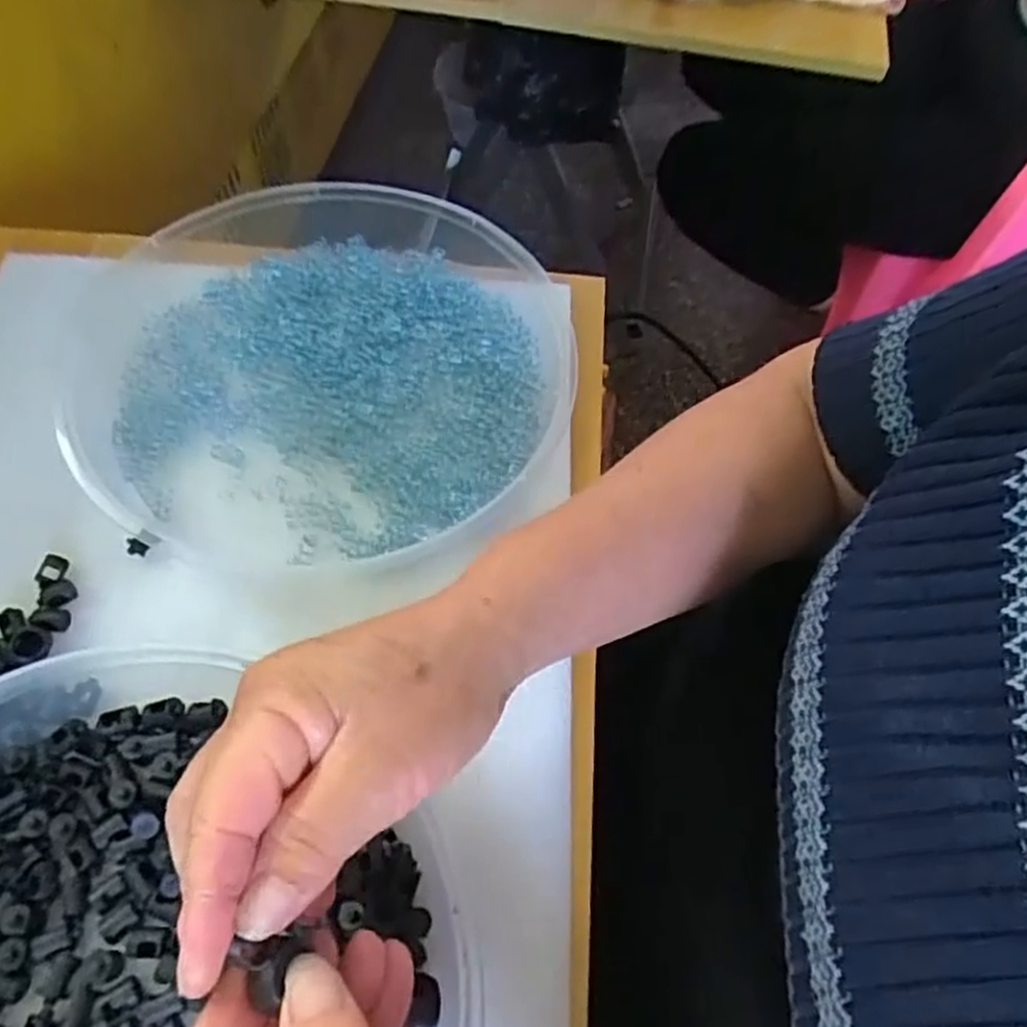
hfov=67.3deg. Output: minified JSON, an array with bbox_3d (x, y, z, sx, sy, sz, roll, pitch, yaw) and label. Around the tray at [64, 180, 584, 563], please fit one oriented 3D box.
[{"bbox_3d":[-0.096,-0.076,0.390,0.243,0.032,0.222,1,61,-2],"label":"tray"}]

